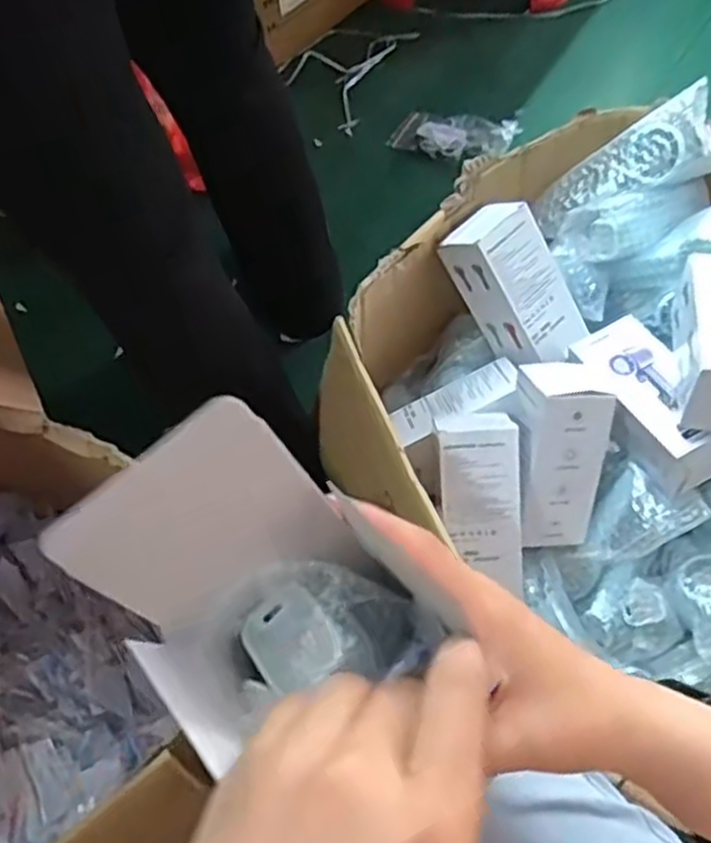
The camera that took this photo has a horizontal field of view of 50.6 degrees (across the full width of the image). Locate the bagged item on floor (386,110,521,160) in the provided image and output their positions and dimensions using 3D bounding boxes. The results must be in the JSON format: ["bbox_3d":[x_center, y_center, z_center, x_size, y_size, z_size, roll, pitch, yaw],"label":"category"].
[{"bbox_3d":[0.165,-0.476,1.259,0.205,0.028,0.091,6,62,4],"label":"bagged item on floor"}]

